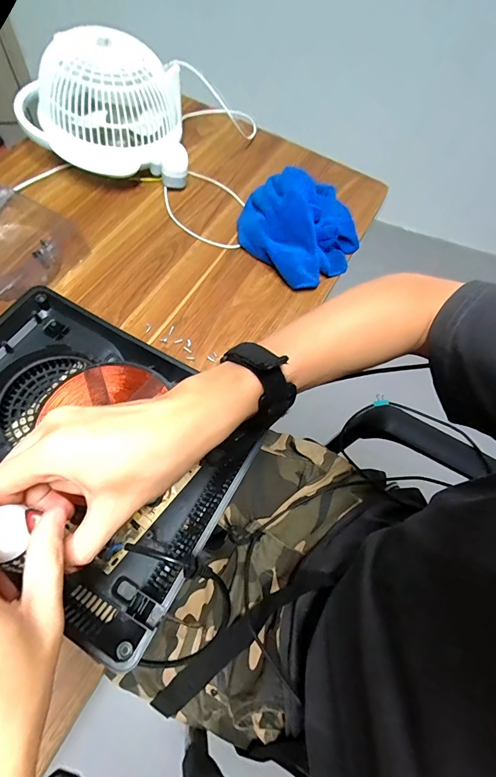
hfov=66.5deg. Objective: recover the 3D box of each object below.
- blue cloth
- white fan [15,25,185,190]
[{"bbox_3d":[0.081,-0.257,0.591,0.188,0.080,0.161,42,67,13],"label":"blue cloth"},{"bbox_3d":[-0.232,-0.434,0.608,0.256,0.157,0.188,-9,66,-11],"label":"white fan"}]

